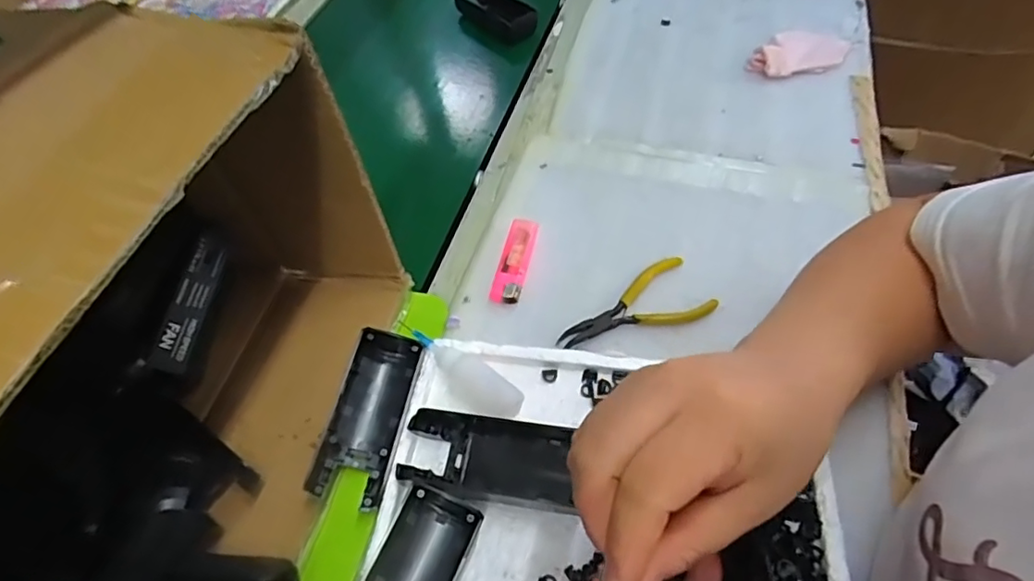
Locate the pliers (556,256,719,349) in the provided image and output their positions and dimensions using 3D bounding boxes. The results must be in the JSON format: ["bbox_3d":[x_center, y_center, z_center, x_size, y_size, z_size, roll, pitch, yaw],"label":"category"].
[{"bbox_3d":[0.088,0.018,0.424,0.115,0.009,0.054,-28,56,-15],"label":"pliers"}]

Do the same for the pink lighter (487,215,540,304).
[{"bbox_3d":[-0.001,-0.025,0.458,0.023,0.012,0.079,9,55,12],"label":"pink lighter"}]

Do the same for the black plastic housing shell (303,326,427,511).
[{"bbox_3d":[-0.094,0.076,0.364,0.046,0.030,0.107,6,54,10],"label":"black plastic housing shell"}]

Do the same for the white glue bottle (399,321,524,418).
[{"bbox_3d":[-0.038,0.054,0.380,0.094,0.022,0.028,34,63,27],"label":"white glue bottle"}]

